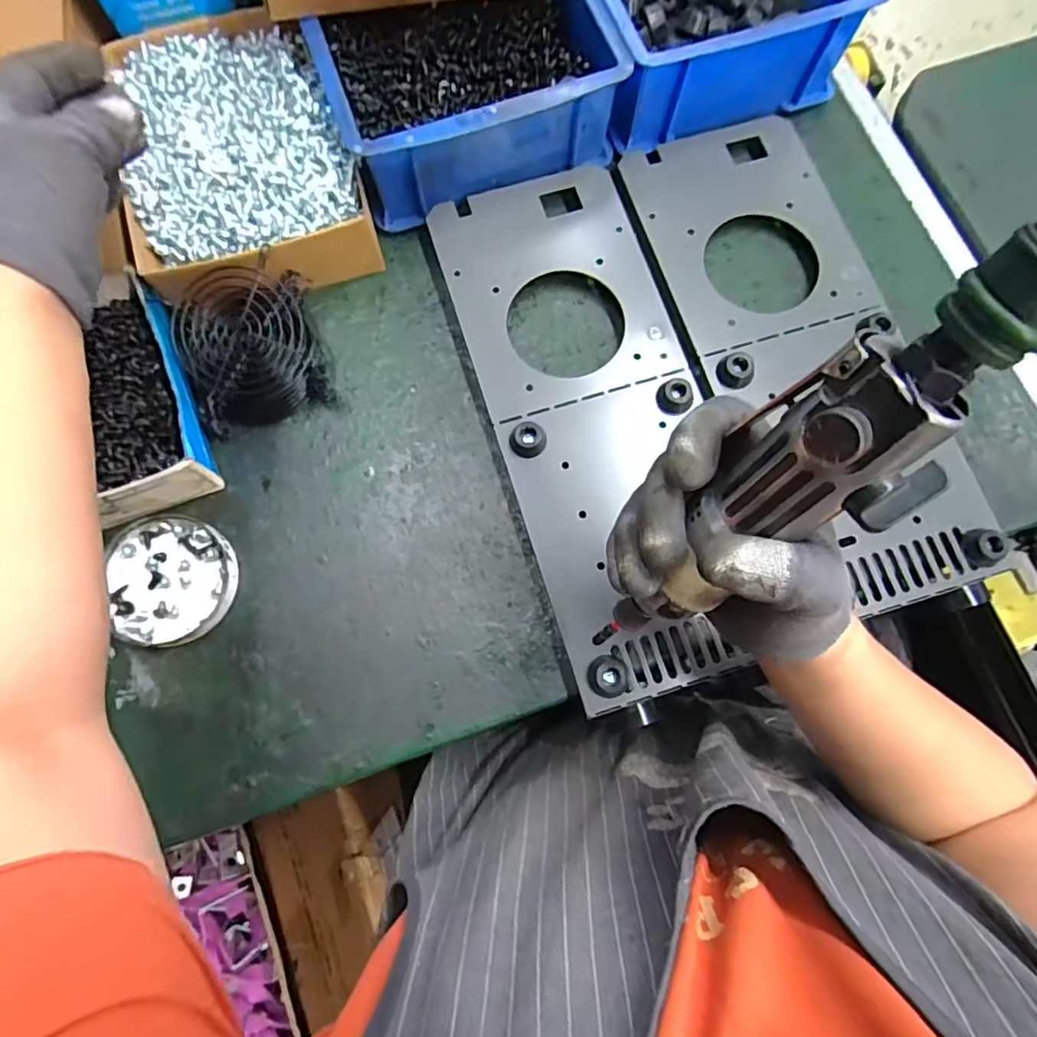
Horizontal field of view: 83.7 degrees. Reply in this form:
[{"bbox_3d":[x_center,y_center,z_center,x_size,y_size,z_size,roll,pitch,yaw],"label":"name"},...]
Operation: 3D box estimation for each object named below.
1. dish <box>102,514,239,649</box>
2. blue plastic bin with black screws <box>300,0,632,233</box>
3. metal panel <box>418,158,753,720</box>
[{"bbox_3d":[-0.234,0.041,0.393,0.082,0.013,0.086,0,76,1],"label":"dish"},{"bbox_3d":[-0.035,-0.330,0.437,0.211,0.068,0.153,-16,76,-3],"label":"blue plastic bin with black screws"},{"bbox_3d":[0.058,-0.077,0.413,0.148,0.022,0.386,-17,77,-3],"label":"metal panel"}]

